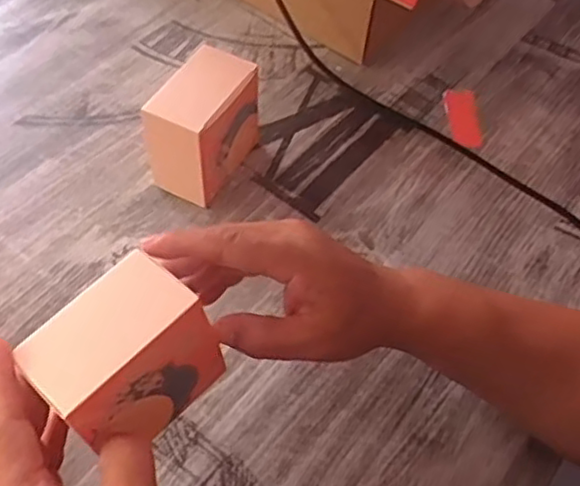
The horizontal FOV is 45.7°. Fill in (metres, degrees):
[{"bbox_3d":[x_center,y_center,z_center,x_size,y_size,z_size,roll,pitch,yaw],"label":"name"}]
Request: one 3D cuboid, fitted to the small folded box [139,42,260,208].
[{"bbox_3d":[-0.068,-0.093,0.547,0.055,0.091,0.083,26,57,13],"label":"small folded box"}]

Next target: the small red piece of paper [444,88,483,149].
[{"bbox_3d":[0.160,-0.115,0.635,0.032,0.007,0.069,6,63,-10],"label":"small red piece of paper"}]

